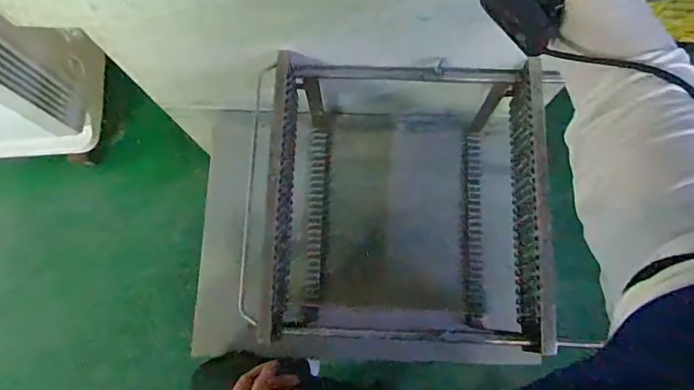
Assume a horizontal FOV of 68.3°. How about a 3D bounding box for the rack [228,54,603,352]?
[{"bbox_3d":[0.070,0.014,0.809,0.405,0.251,0.416,2,77,2],"label":"rack"}]

